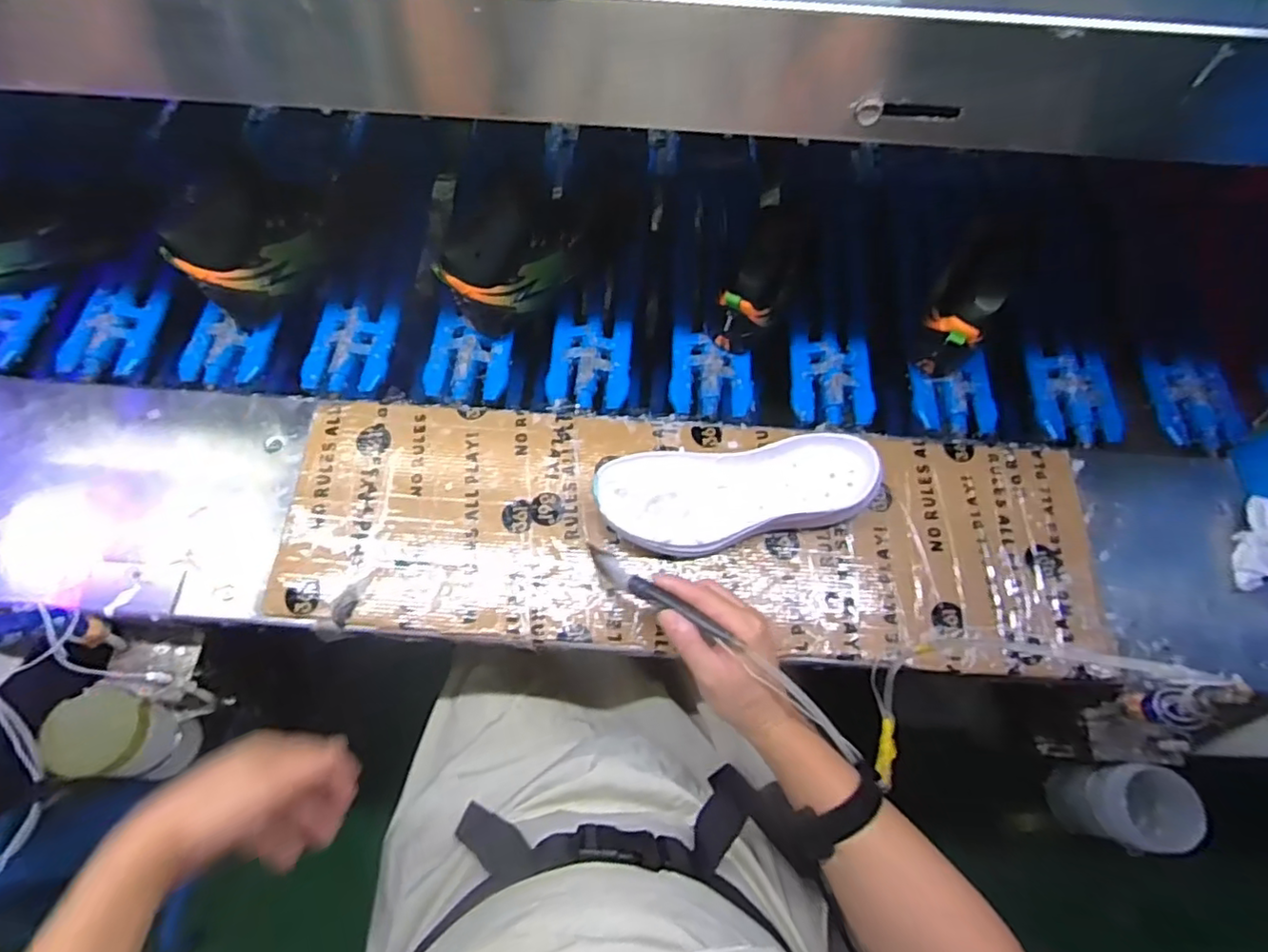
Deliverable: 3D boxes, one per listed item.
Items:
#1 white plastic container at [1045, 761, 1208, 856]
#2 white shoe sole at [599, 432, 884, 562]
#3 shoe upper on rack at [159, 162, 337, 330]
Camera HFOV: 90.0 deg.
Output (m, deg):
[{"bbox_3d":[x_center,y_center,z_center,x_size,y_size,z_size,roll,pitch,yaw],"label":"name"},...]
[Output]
[{"bbox_3d":[0.488,0.329,0.639,0.068,0.123,0.076,1,69,-1],"label":"white plastic container"},{"bbox_3d":[0.098,0.017,0.611,0.263,0.048,0.100,-7,69,-4],"label":"white shoe sole"},{"bbox_3d":[-0.408,-0.255,0.703,0.166,0.123,0.080,-41,75,-15],"label":"shoe upper on rack"}]

